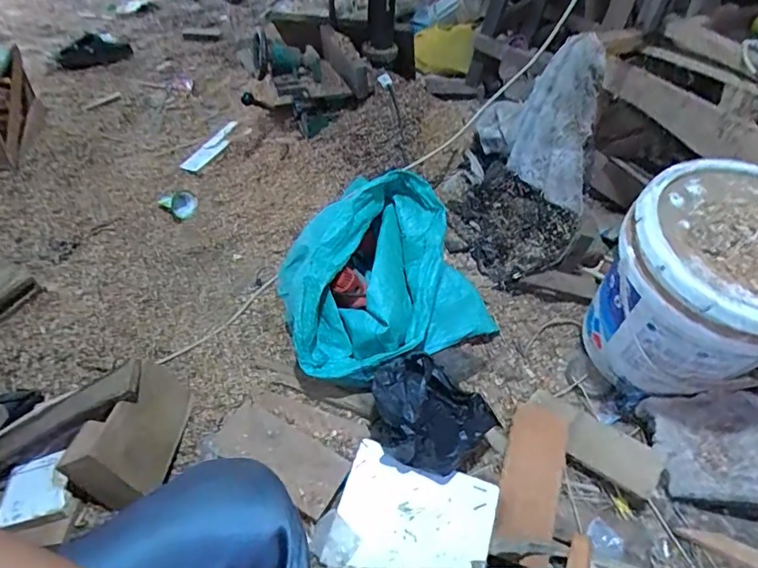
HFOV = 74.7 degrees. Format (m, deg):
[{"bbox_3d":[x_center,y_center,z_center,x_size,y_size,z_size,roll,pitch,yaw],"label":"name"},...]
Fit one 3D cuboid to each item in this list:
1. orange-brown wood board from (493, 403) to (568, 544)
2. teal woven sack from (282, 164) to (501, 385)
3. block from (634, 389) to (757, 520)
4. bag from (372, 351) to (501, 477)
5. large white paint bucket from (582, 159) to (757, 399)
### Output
[{"bbox_3d":[0.237,0.288,0.768,0.087,0.017,0.212,6,52,23],"label":"orange-brown wood board"},{"bbox_3d":[0.012,-0.019,0.939,0.374,0.233,0.348,-11,47,-14],"label":"teal woven sack"},{"bbox_3d":[0.545,0.280,0.821,0.174,0.090,0.183,-7,62,21],"label":"block"},{"bbox_3d":[0.086,0.196,0.780,0.193,0.149,0.155,8,45,5],"label":"bag"},{"bbox_3d":[0.516,0.039,0.799,0.286,0.354,0.277,2,45,-2],"label":"large white paint bucket"}]

